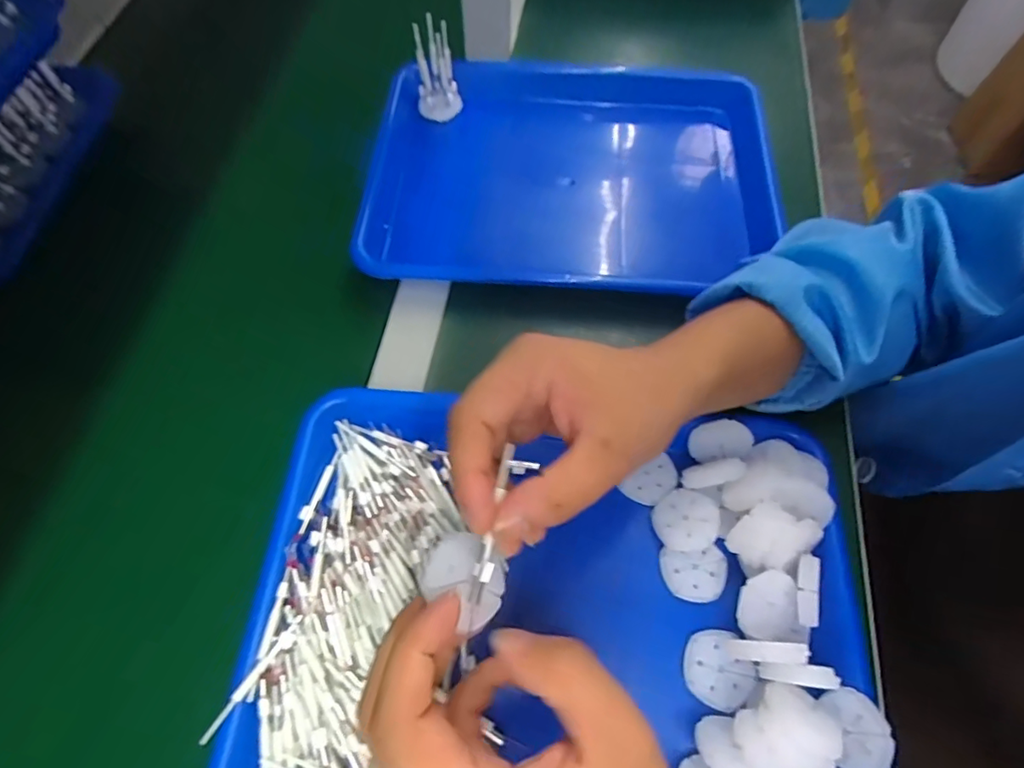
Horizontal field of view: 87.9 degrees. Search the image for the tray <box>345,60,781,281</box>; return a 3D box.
[{"bbox_3d":[0.054,-0.177,0.465,0.339,0.050,0.247,3,64,1],"label":"tray"}]

